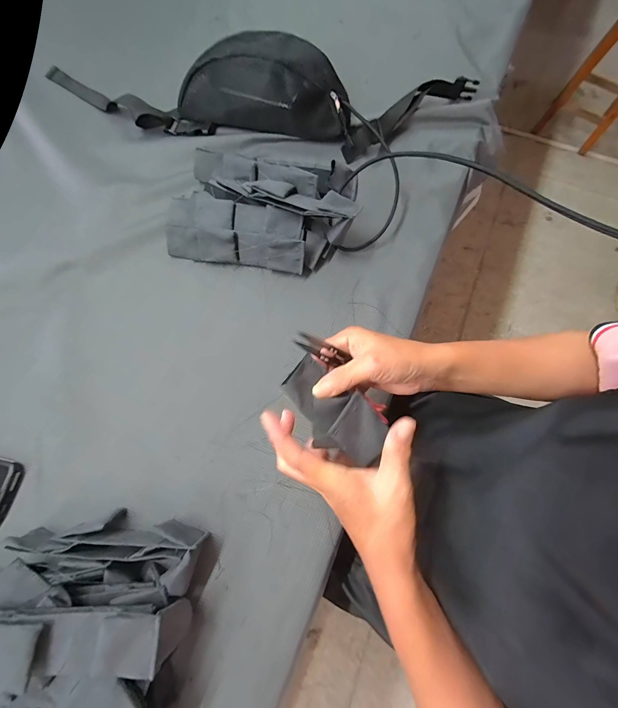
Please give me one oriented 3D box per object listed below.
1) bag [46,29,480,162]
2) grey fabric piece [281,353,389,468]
[{"bbox_3d":[-0.122,-0.447,0.491,0.718,0.085,0.161,10,74,3],"label":"bag"},{"bbox_3d":[0.023,0.051,0.254,0.102,0.015,0.052,42,78,-5],"label":"grey fabric piece"}]

